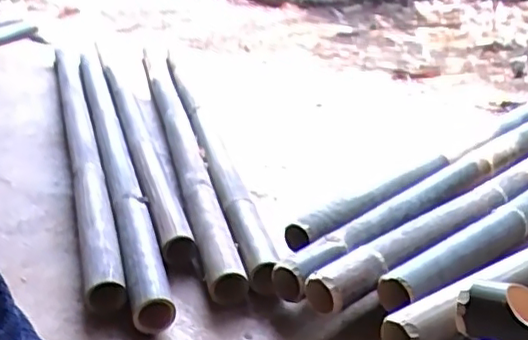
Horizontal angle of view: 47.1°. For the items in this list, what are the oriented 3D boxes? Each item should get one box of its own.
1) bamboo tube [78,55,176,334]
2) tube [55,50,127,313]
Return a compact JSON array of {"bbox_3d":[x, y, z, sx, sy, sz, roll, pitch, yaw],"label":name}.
[{"bbox_3d":[-0.358,-0.055,1.410,0.065,0.061,1.313,-9,25,-17],"label":"bamboo tube"},{"bbox_3d":[-0.457,-0.095,1.488,0.063,0.060,1.463,-9,25,-17],"label":"tube"}]

